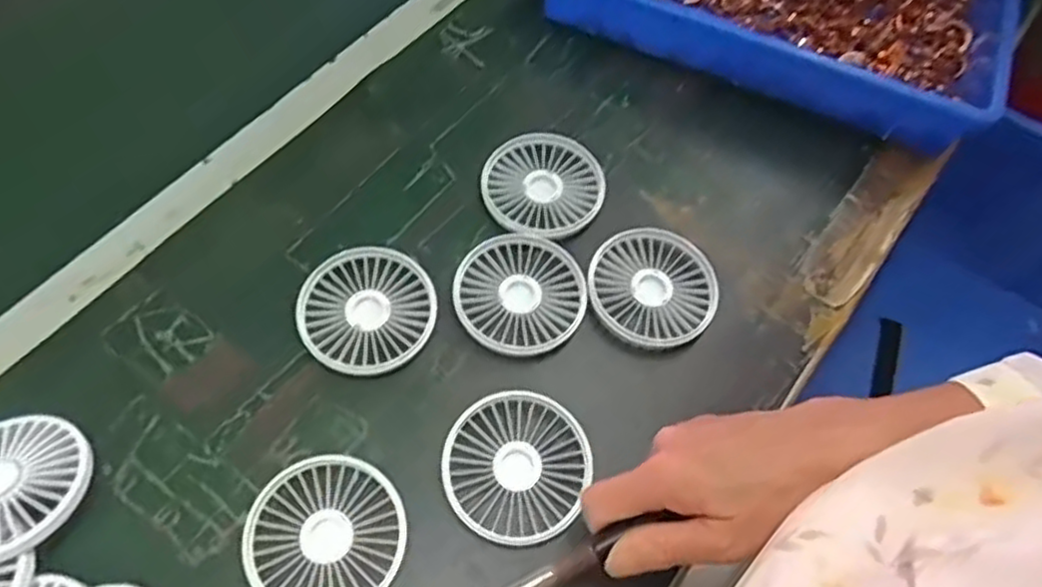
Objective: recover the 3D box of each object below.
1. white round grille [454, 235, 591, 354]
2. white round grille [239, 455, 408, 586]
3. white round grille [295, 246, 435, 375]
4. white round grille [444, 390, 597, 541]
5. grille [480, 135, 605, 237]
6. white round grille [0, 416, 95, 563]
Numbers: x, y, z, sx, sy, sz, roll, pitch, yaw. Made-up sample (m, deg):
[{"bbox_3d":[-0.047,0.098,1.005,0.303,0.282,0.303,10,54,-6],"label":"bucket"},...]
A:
[{"bbox_3d":[-0.001,-0.001,0.492,0.086,0.008,0.088,2,62,-3],"label":"white round grille"},{"bbox_3d":[-0.112,0.139,0.415,0.088,0.010,0.085,2,62,-3],"label":"white round grille"},{"bbox_3d":[-0.102,0.011,0.481,0.086,0.010,0.088,2,62,-3],"label":"white round grille"},{"bbox_3d":[-0.002,0.103,0.437,0.087,0.011,0.085,2,62,-3],"label":"white round grille"},{"bbox_3d":[0.015,-0.079,0.533,0.088,0.015,0.083,2,62,-3],"label":"grille"},{"bbox_3d":[-0.285,0.105,0.399,0.085,0.010,0.081,1,49,-1],"label":"white round grille"}]

